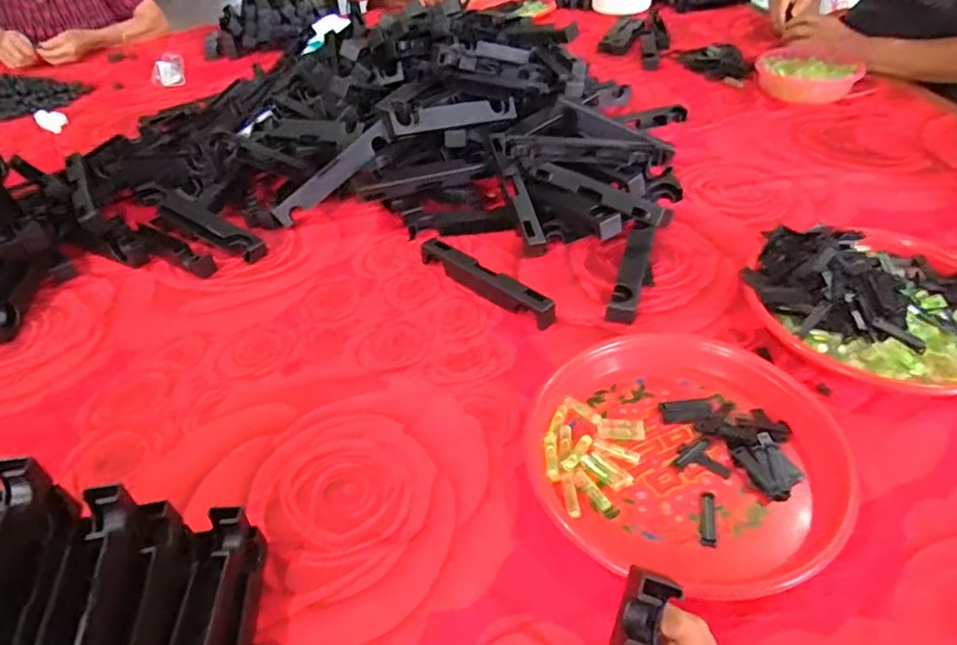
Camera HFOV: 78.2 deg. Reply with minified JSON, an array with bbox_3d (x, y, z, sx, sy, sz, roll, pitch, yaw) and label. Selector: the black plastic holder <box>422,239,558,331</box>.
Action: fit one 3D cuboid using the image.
[{"bbox_3d":[0.007,-0.051,0.684,0.027,0.032,0.196,-36,51,-28],"label":"black plastic holder"}]

